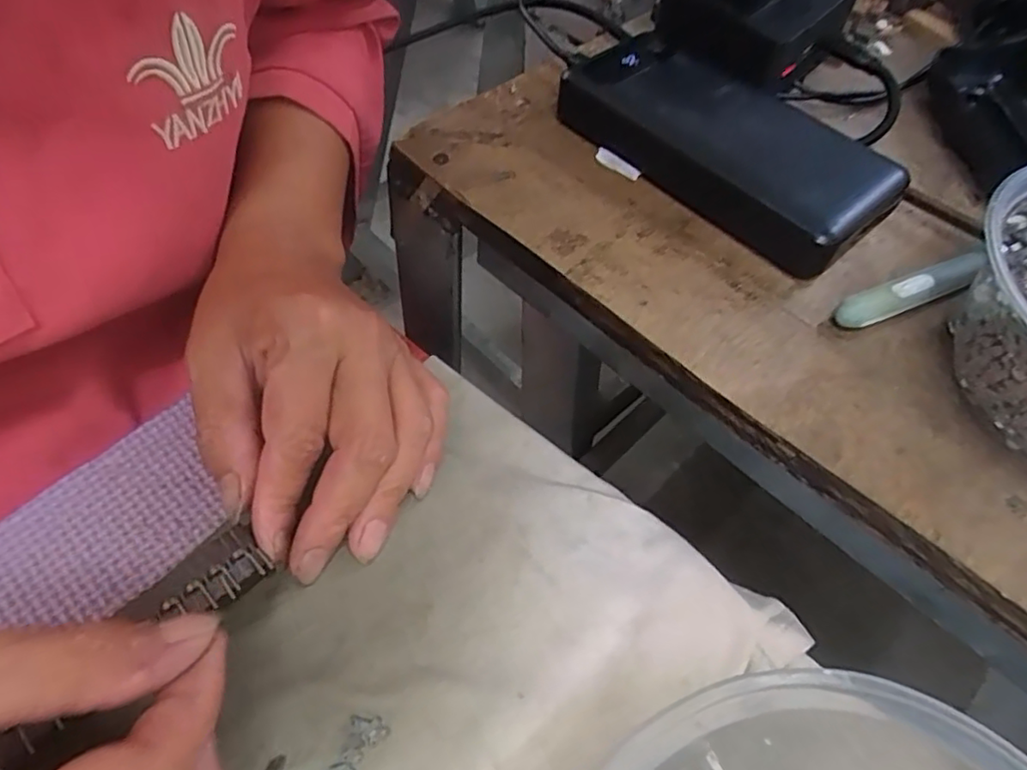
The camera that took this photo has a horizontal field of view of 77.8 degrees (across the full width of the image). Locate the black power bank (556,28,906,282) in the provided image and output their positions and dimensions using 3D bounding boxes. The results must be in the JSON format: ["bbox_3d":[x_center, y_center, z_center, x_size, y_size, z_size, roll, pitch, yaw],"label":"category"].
[{"bbox_3d":[0.098,-0.115,0.304,0.072,0.029,0.154,-38,67,-26],"label":"black power bank"}]

